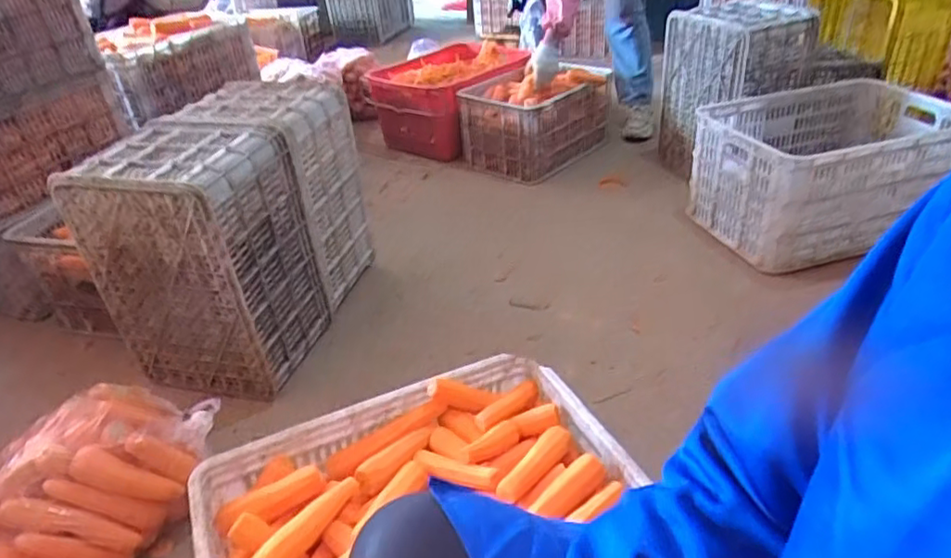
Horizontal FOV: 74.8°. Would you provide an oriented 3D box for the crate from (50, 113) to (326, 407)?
[{"bbox_3d":[-0.574,-0.049,1.355,0.369,0.477,0.328,7,35,16],"label":"crate"}]

